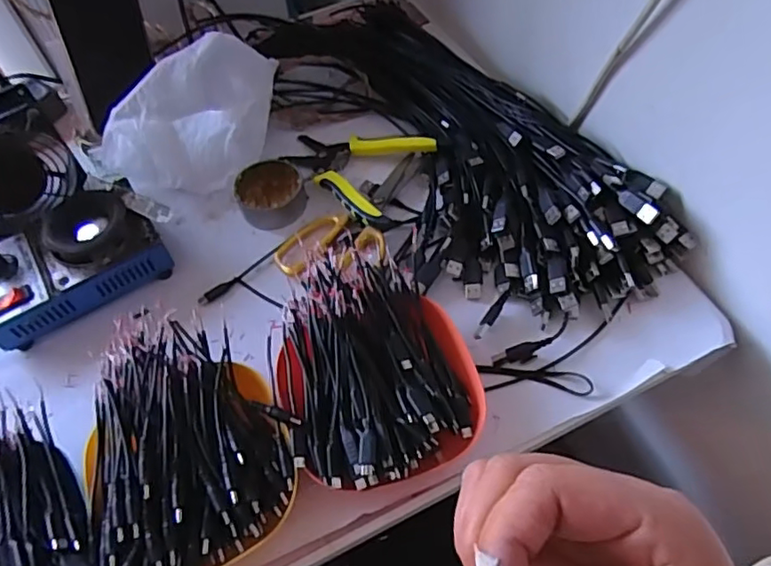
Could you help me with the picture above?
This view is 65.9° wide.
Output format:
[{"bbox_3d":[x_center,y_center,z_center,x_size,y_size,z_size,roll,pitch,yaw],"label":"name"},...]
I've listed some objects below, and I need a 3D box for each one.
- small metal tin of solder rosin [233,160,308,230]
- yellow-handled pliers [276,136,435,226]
[{"bbox_3d":[-0.108,-0.085,0.559,0.056,0.027,0.064,28,63,21],"label":"small metal tin of solder rosin"},{"bbox_3d":[-0.037,-0.112,0.566,0.138,0.016,0.111,21,61,17],"label":"yellow-handled pliers"}]

